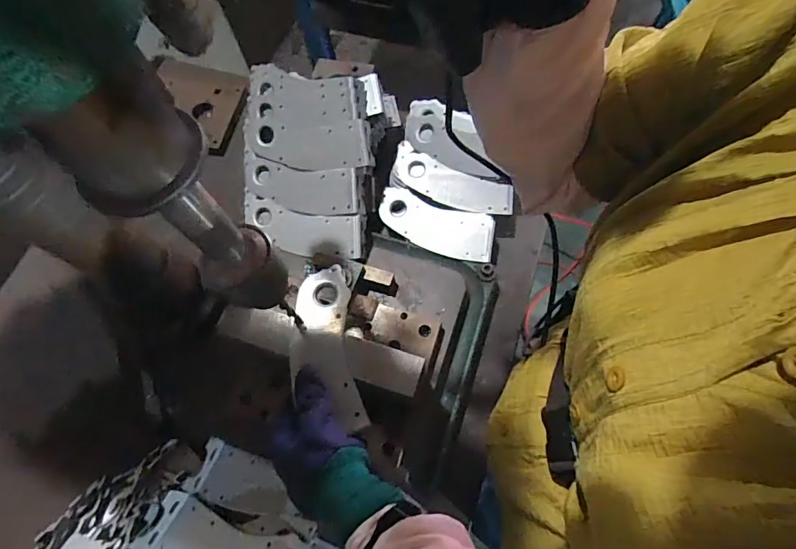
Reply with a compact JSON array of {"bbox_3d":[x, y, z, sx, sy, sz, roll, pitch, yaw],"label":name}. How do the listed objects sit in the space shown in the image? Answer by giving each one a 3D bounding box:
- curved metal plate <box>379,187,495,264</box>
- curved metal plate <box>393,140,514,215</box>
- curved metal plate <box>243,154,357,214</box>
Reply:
[{"bbox_3d":[0.054,-0.074,0.657,0.174,0.007,0.074,20,80,14],"label":"curved metal plate"},{"bbox_3d":[0.078,-0.135,0.670,0.189,0.018,0.064,25,72,12],"label":"curved metal plate"},{"bbox_3d":[-0.141,-0.124,0.633,0.177,0.005,0.067,12,93,15],"label":"curved metal plate"}]

